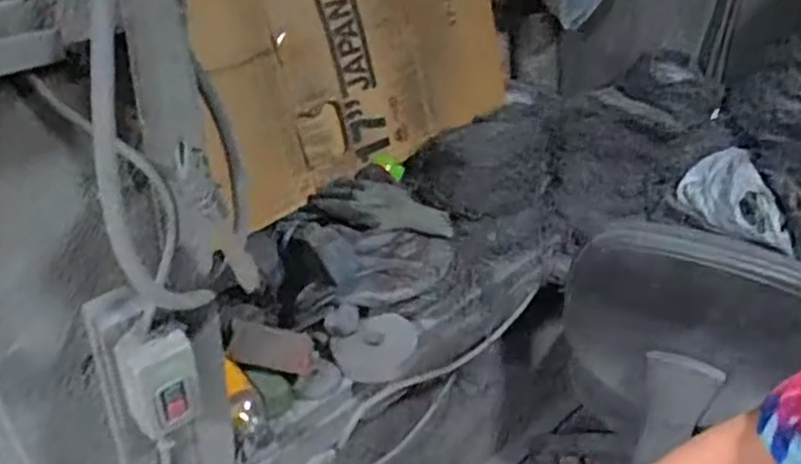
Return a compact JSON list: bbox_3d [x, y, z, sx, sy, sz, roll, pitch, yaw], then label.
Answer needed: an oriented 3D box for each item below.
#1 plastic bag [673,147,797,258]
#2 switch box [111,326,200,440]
[{"bbox_3d":[0.542,-0.058,1.167,0.117,0.090,0.191,-4,34,-11],"label":"plastic bag"},{"bbox_3d":[-0.231,0.140,0.701,0.063,0.097,0.052,-24,42,-35],"label":"switch box"}]

